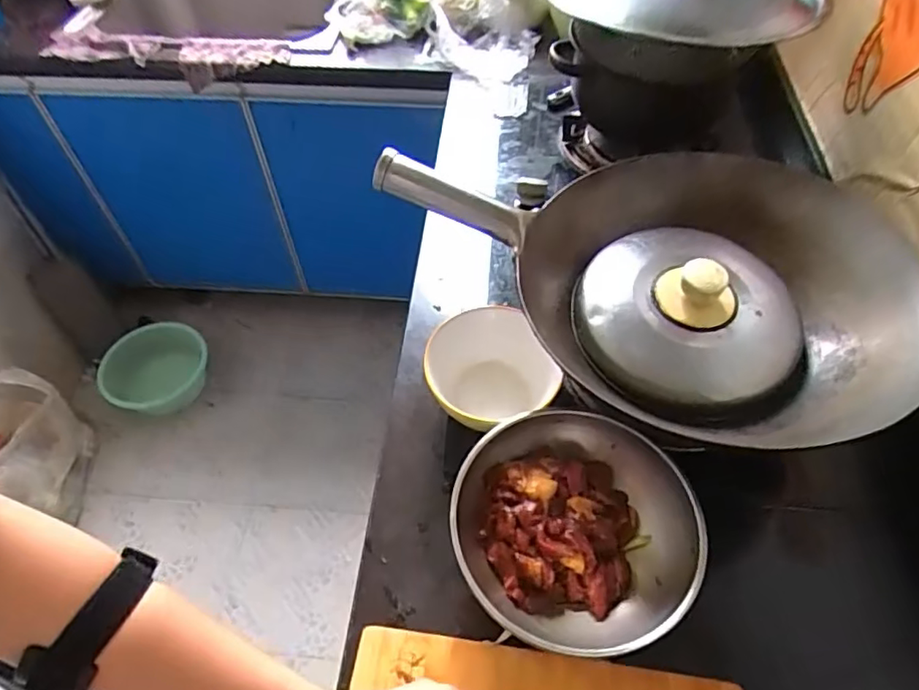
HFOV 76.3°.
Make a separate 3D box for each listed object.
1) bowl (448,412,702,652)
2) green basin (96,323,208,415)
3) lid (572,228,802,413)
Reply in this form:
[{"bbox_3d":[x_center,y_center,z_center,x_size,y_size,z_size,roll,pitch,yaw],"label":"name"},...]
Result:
[{"bbox_3d":[0.093,0.146,0.485,0.187,0.081,0.182,17,56,13],"label":"bowl"},{"bbox_3d":[-0.791,0.074,1.548,0.243,0.134,0.258,0,54,1],"label":"green basin"},{"bbox_3d":[0.220,-0.036,0.564,0.205,0.061,0.190,0,54,1],"label":"lid"}]

